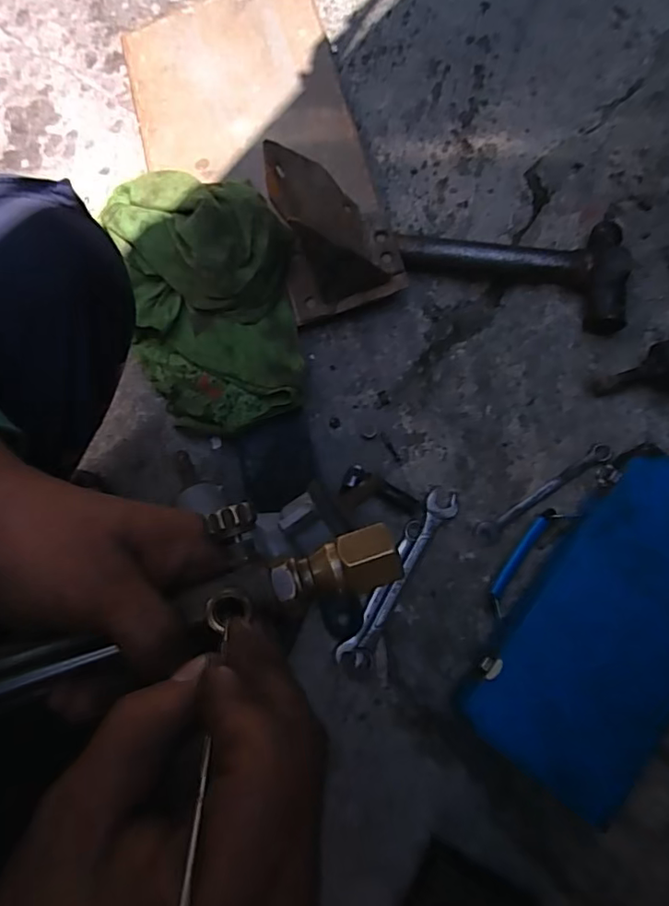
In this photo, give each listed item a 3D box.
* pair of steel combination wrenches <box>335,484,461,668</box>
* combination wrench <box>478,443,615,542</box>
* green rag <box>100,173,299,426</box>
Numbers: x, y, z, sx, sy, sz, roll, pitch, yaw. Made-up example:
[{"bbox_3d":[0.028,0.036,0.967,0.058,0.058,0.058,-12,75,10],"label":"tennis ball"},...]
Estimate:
[{"bbox_3d":[0.068,0.128,0.566,0.036,0.018,0.200,30,78,8],"label":"pair of steel combination wrenches"},{"bbox_3d":[0.217,0.043,0.561,0.161,0.014,0.022,-32,77,-7],"label":"combination wrench"},{"bbox_3d":[-0.139,-0.174,0.601,0.190,0.093,0.298,-13,76,-2],"label":"green rag"}]

